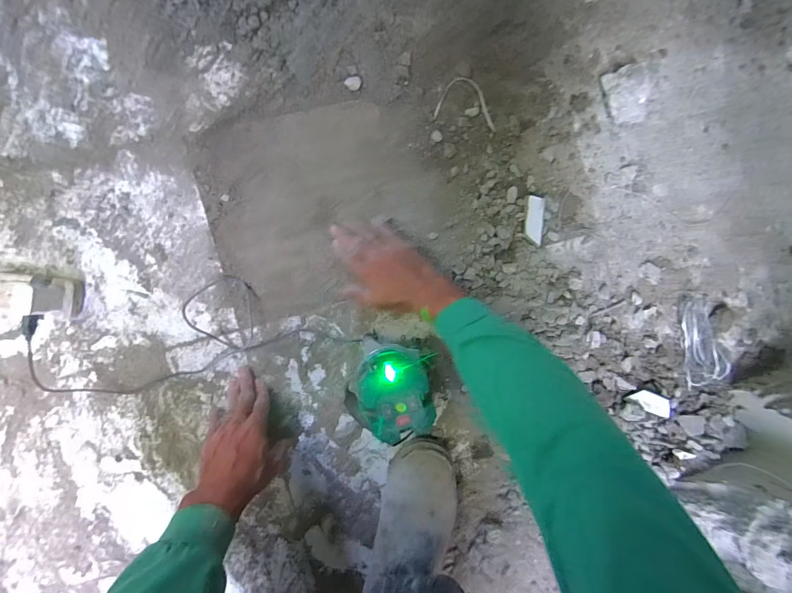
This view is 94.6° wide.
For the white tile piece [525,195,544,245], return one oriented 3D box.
[{"bbox_3d":[0.222,-0.122,0.585,0.026,0.004,0.074,6,91,11],"label":"white tile piece"}]

